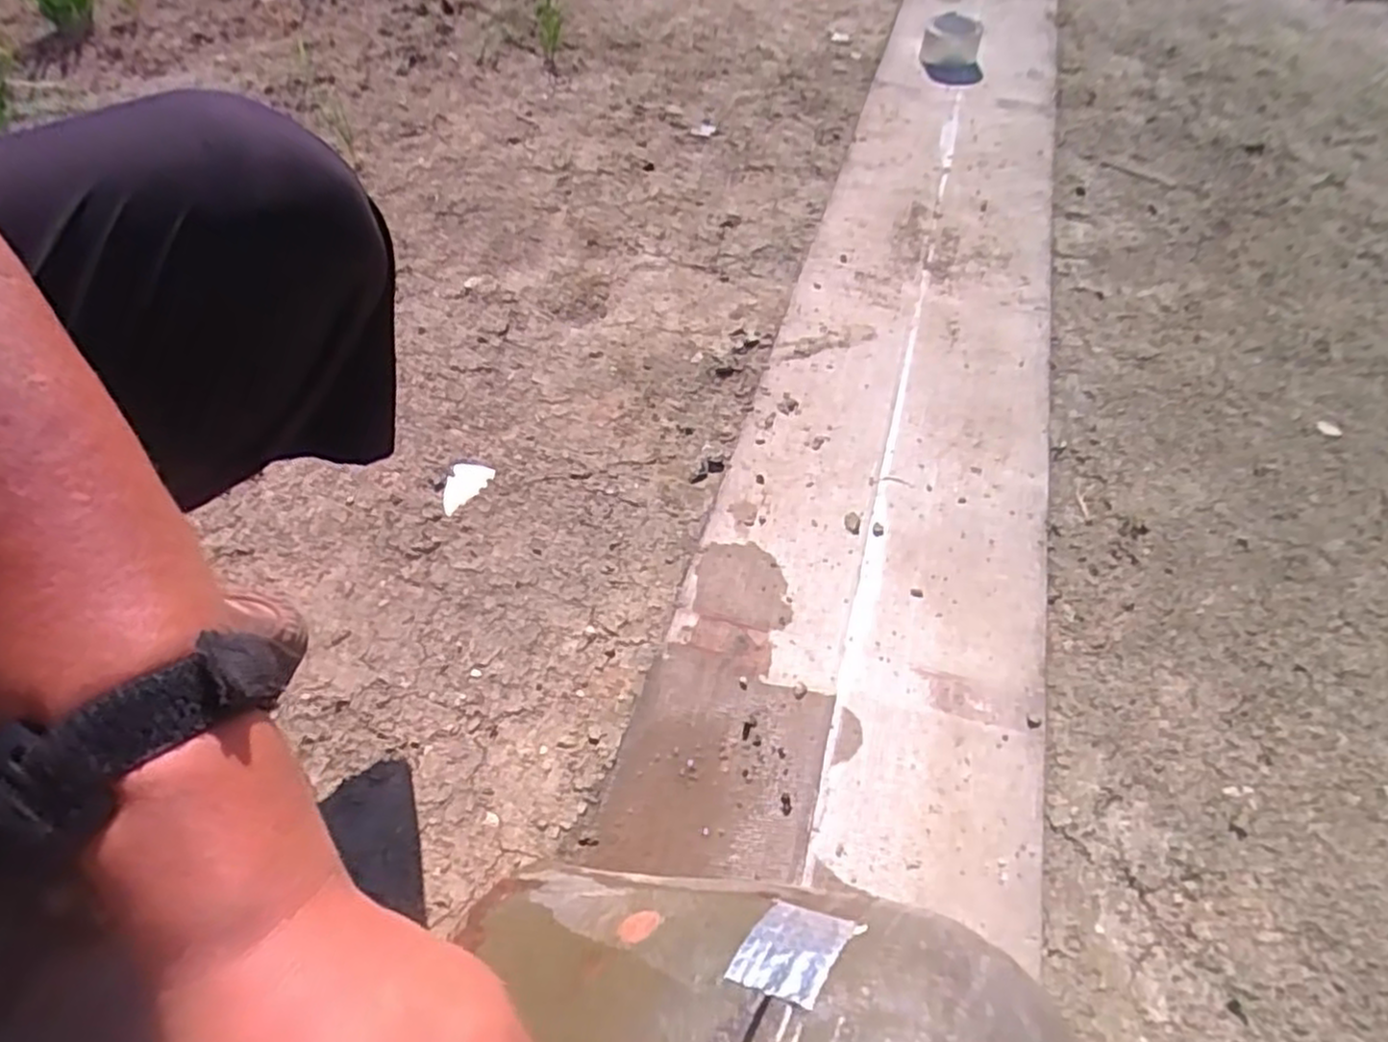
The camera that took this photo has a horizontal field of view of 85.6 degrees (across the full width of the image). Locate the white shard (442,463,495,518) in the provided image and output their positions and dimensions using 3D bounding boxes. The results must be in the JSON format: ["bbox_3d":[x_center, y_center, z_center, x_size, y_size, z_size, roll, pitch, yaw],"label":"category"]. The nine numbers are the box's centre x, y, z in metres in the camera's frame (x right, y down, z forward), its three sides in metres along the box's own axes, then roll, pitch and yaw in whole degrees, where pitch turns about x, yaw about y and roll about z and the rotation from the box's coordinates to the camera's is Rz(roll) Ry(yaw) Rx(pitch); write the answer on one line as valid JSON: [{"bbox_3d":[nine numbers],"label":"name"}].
[{"bbox_3d":[-0.217,-0.030,0.703,0.038,0.004,0.060,11,53,9],"label":"white shard"}]

